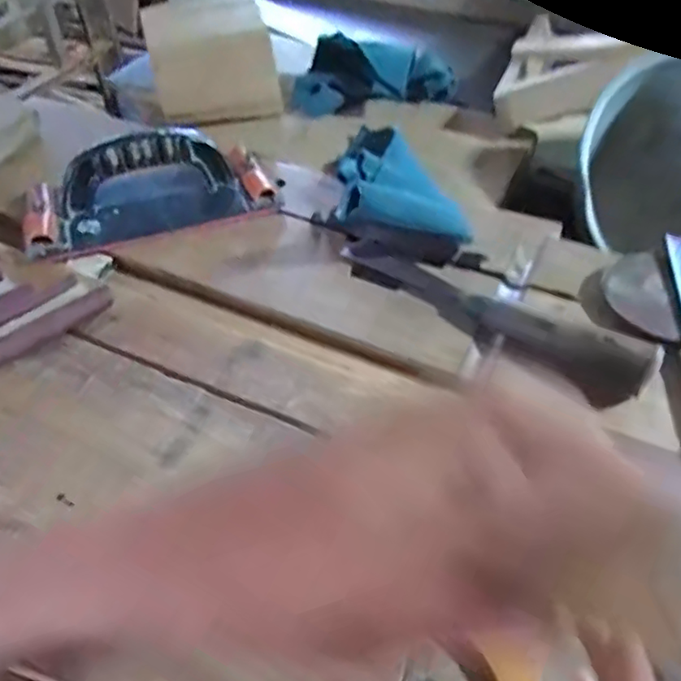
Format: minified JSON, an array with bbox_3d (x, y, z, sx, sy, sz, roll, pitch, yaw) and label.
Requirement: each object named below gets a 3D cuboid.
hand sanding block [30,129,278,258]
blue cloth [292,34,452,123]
[{"bbox_3d":[-0.170,-0.136,0.555,0.217,0.080,0.085,-17,49,-15],"label":"hand sanding block"},{"bbox_3d":[0.037,-0.313,0.751,0.186,0.078,0.075,13,48,12],"label":"blue cloth"}]

